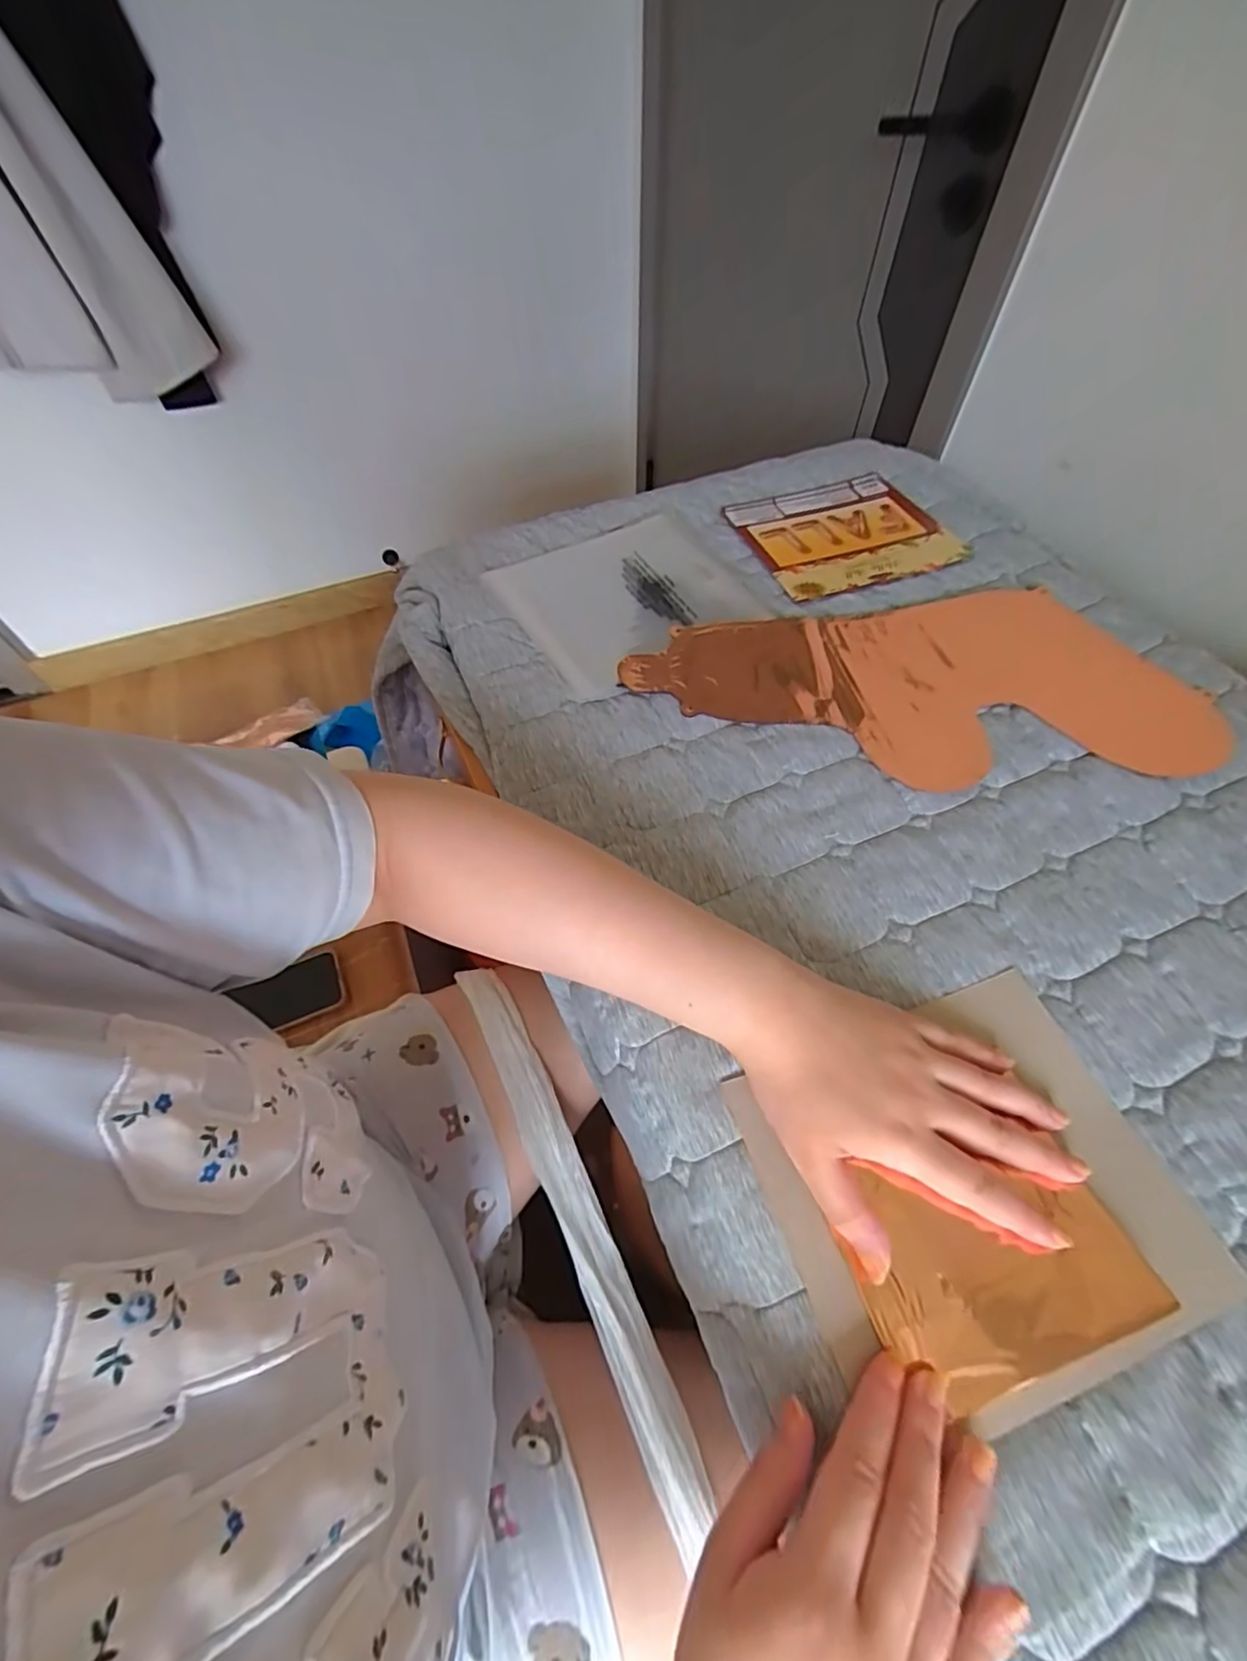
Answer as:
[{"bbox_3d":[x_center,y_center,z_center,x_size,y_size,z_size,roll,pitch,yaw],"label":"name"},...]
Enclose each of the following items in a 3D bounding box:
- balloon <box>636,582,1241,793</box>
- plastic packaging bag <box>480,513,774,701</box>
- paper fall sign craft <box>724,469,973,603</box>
[{"bbox_3d":[0.231,-0.117,0.496,0.430,0.012,0.209,-7,56,-4],"label":"balloon"},{"bbox_3d":[0.003,-0.224,0.573,0.207,0.010,0.199,-28,60,-17],"label":"plastic packaging bag"},{"bbox_3d":[0.229,-0.311,0.628,0.196,0.008,0.171,-15,57,-9],"label":"paper fall sign craft"}]

